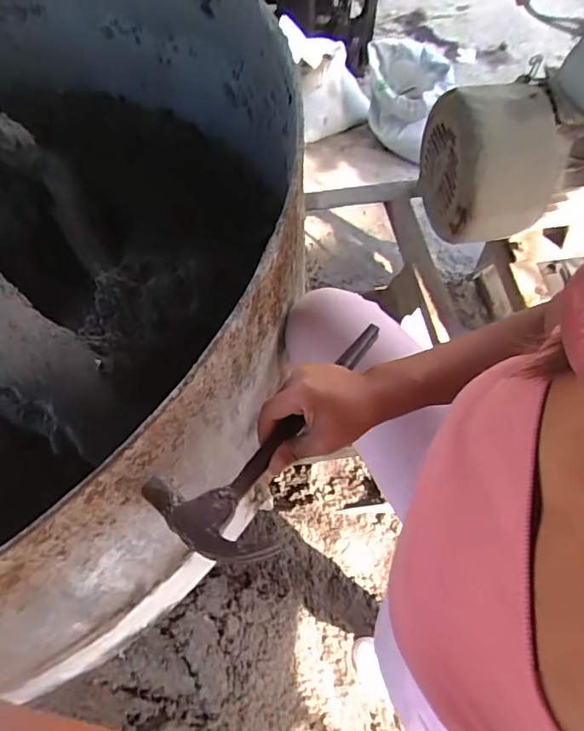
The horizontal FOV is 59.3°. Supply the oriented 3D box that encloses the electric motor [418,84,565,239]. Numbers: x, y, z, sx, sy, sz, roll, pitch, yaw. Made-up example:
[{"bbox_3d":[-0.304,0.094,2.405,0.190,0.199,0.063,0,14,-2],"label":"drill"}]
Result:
[{"bbox_3d":[0.337,-0.349,0.874,0.162,0.201,0.233,-5,60,-2],"label":"electric motor"}]

